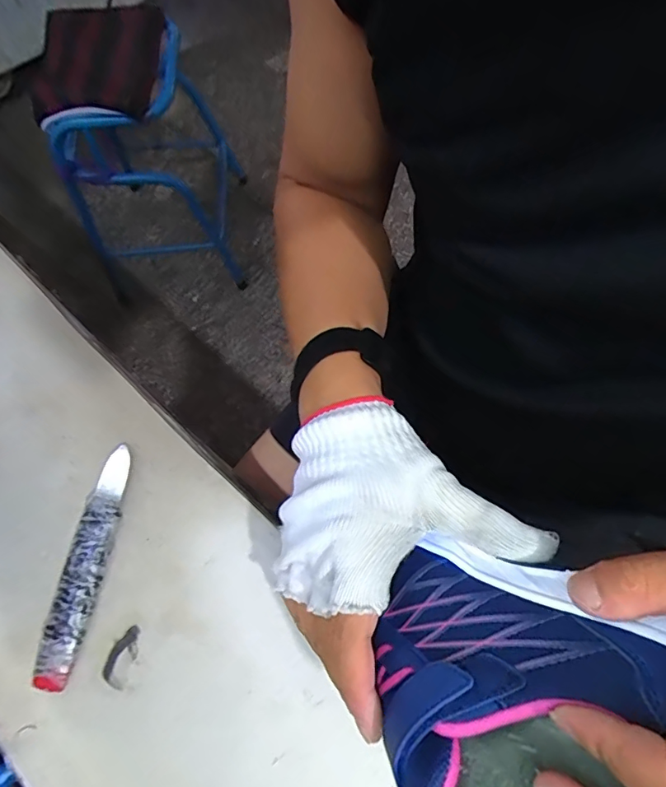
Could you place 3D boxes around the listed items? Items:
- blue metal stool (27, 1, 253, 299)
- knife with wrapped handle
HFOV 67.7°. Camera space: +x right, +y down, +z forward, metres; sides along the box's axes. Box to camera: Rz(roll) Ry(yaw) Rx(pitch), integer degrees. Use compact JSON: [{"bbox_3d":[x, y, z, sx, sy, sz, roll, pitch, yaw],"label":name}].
[{"bbox_3d":[-0.448,-0.569,1.198,0.406,0.531,0.427,-15,68,-3],"label":"blue metal stool"},{"bbox_3d":[-0.180,0.122,0.365,0.028,0.017,0.165,4,68,4],"label":"knife with wrapped handle"}]

